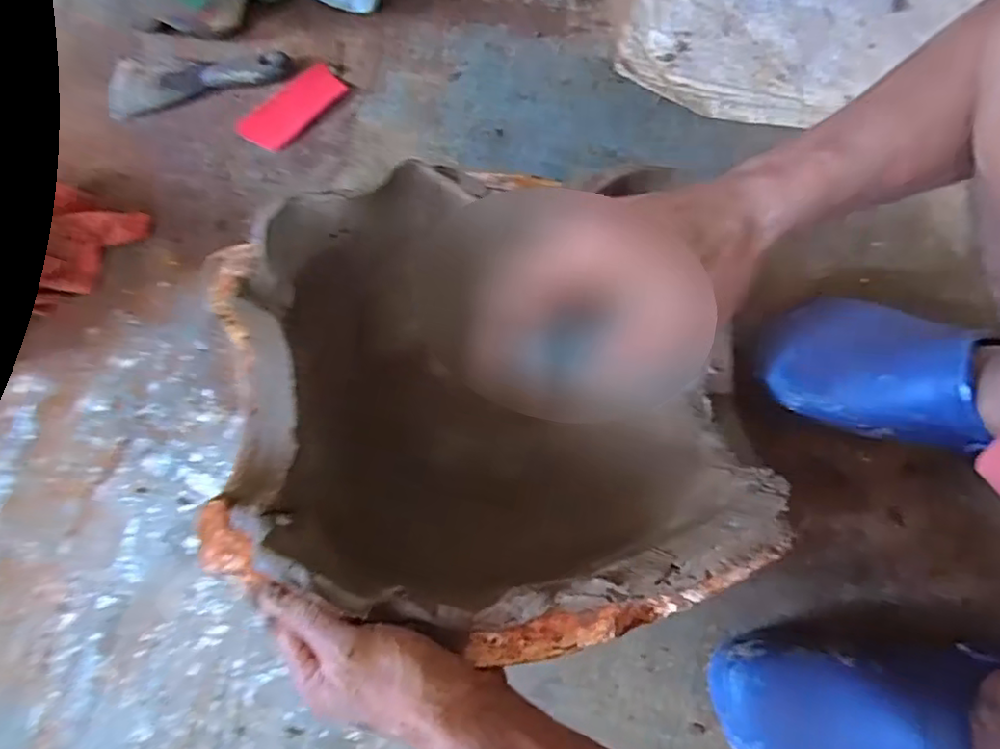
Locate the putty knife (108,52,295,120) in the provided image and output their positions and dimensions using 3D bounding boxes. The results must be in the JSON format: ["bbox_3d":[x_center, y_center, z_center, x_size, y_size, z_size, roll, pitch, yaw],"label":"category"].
[{"bbox_3d":[-0.304,-0.296,0.589,0.188,0.023,0.062,-1,75,1],"label":"putty knife"}]

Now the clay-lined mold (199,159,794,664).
[{"bbox_3d":[-0.007,0.033,0.378,0.328,0.125,0.258,-1,75,1],"label":"clay-lined mold"}]

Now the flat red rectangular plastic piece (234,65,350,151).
[{"bbox_3d":[-0.207,-0.266,0.586,0.108,0.008,0.052,-43,78,-10],"label":"flat red rectangular plastic piece"}]

